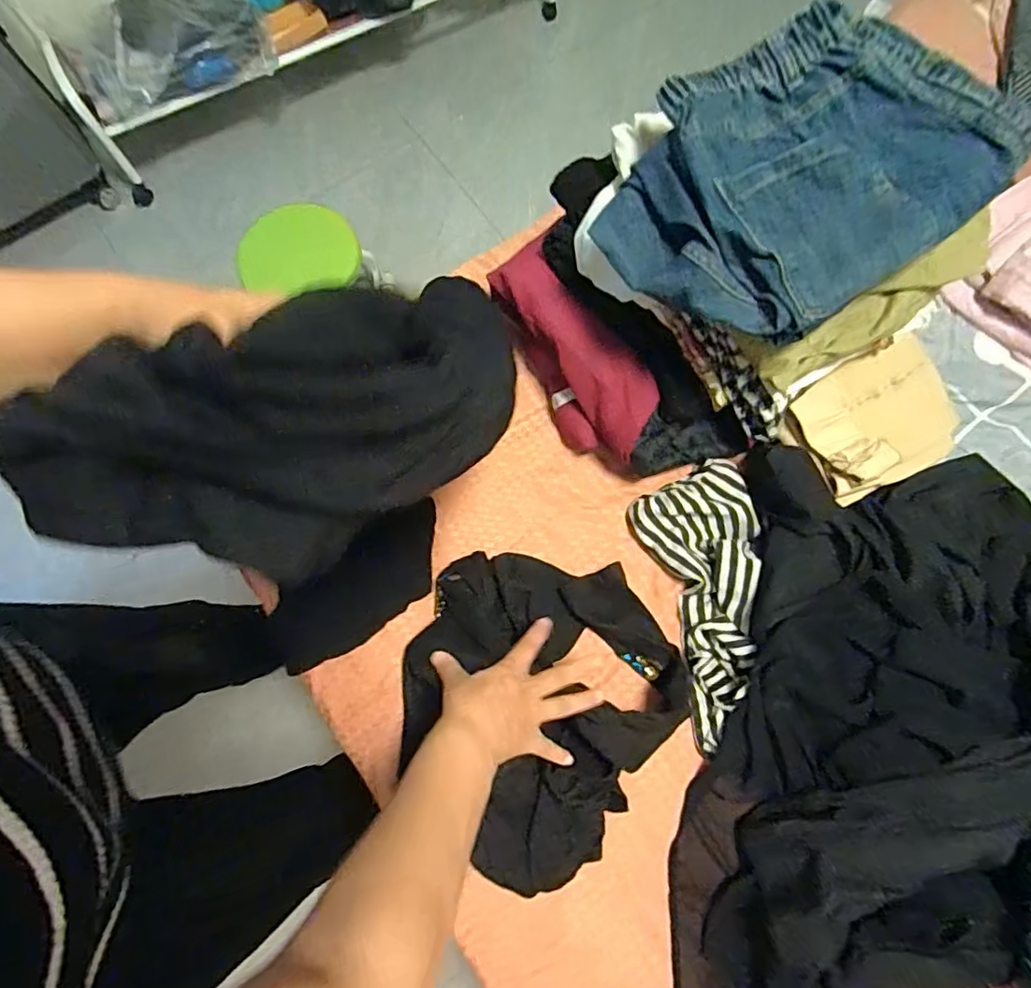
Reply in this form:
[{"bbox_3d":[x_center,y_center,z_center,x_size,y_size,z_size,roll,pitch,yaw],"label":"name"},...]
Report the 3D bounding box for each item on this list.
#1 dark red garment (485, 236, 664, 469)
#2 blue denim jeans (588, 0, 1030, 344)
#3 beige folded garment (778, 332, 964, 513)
[{"bbox_3d":[0.060,-0.163,0.710,0.095,0.117,0.278,-36,80,-9],"label":"dark red garment"},{"bbox_3d":[0.246,-0.283,0.514,0.325,0.073,0.245,-33,77,-7],"label":"blue denim jeans"},{"bbox_3d":[0.413,-0.084,0.650,0.205,0.045,0.136,-25,76,-5],"label":"beige folded garment"}]

